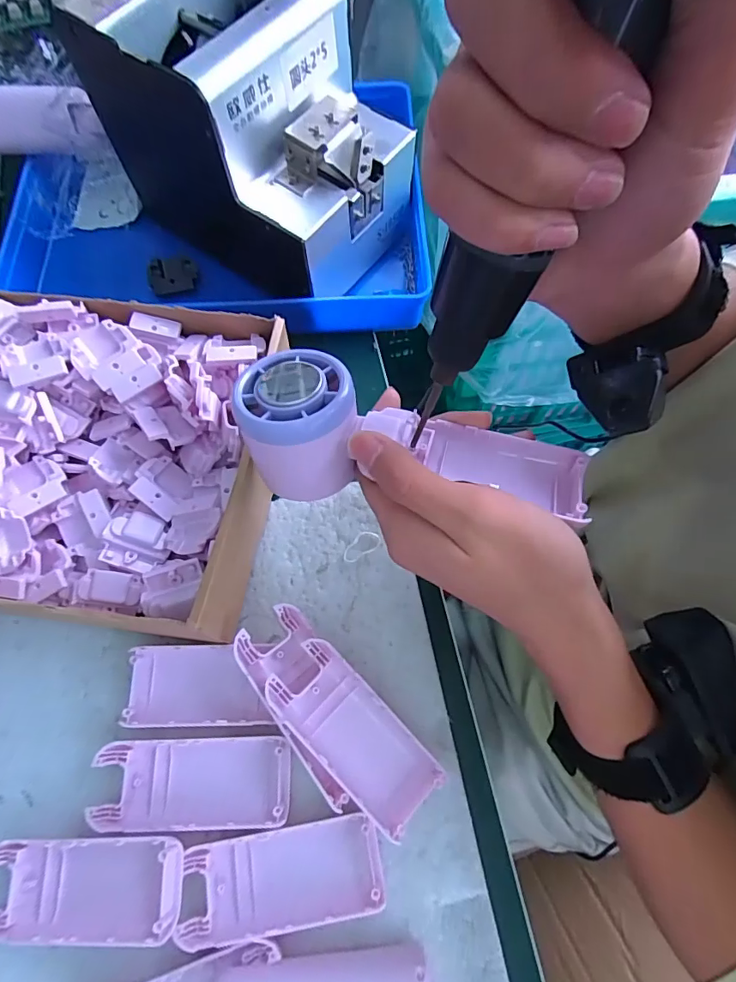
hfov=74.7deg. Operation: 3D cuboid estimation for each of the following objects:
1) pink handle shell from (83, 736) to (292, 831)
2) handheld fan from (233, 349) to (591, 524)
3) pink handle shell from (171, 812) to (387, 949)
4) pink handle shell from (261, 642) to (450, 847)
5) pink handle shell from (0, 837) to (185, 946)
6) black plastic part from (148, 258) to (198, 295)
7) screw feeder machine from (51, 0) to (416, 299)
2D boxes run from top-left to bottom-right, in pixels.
[{"bbox_3d":[-0.094,0.158,0.262,0.103,0.006,0.043,-2,71,0],"label":"pink handle shell"},{"bbox_3d":[0.021,-0.023,0.235,0.165,0.046,0.059,11,72,-5],"label":"handheld fan"},{"bbox_3d":[-0.044,0.198,0.249,0.101,0.012,0.043,-9,72,-3],"label":"pink handle shell"},{"bbox_3d":[-0.006,0.129,0.256,0.043,0.014,0.102,-41,89,-12],"label":"pink handle shell"},{"bbox_3d":[-0.145,0.199,0.241,0.101,0.019,0.042,-4,71,-1],"label":"pink handle shell"},{"bbox_3d":[-0.154,-0.169,0.380,0.036,0.010,0.029,4,71,2],"label":"black plastic part"},{"bbox_3d":[-0.072,-0.244,0.333,0.177,0.137,0.130,35,75,11],"label":"screw feeder machine"}]

